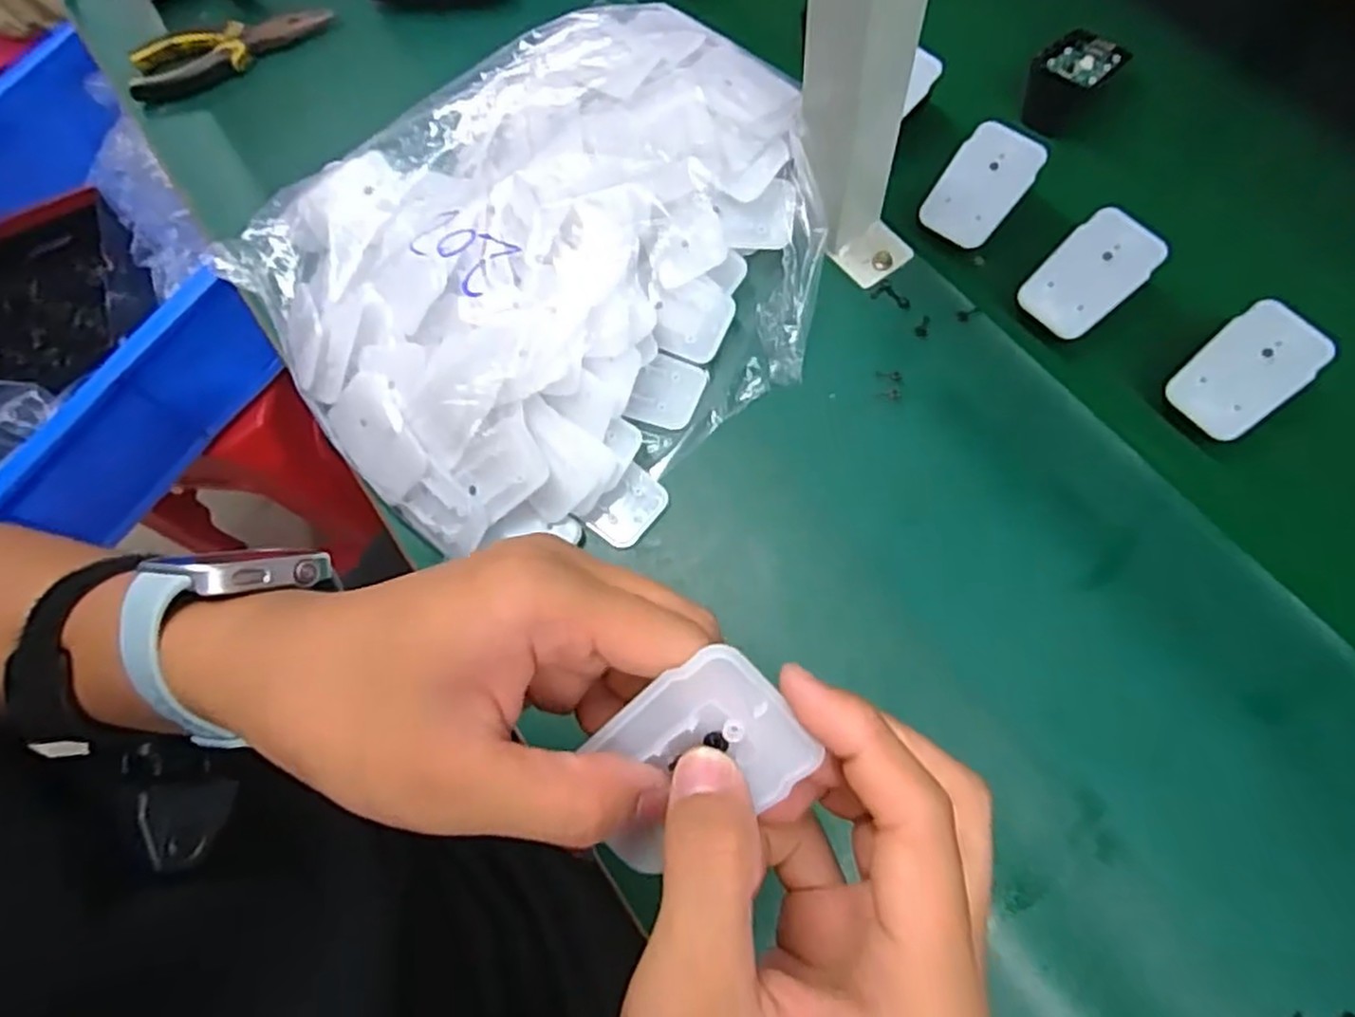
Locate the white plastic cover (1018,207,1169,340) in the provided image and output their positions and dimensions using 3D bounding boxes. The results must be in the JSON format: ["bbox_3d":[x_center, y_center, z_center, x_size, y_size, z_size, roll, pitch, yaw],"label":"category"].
[{"bbox_3d":[0.225,-0.128,0.409,0.068,0.008,0.045,-45,80,10],"label":"white plastic cover"}]

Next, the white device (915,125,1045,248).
[{"bbox_3d":[0.175,-0.186,0.435,0.044,0.009,0.067,37,103,8],"label":"white device"}]

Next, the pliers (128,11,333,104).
[{"bbox_3d":[-0.336,-0.341,0.564,0.151,0.022,0.047,-12,71,3],"label":"pliers"}]

